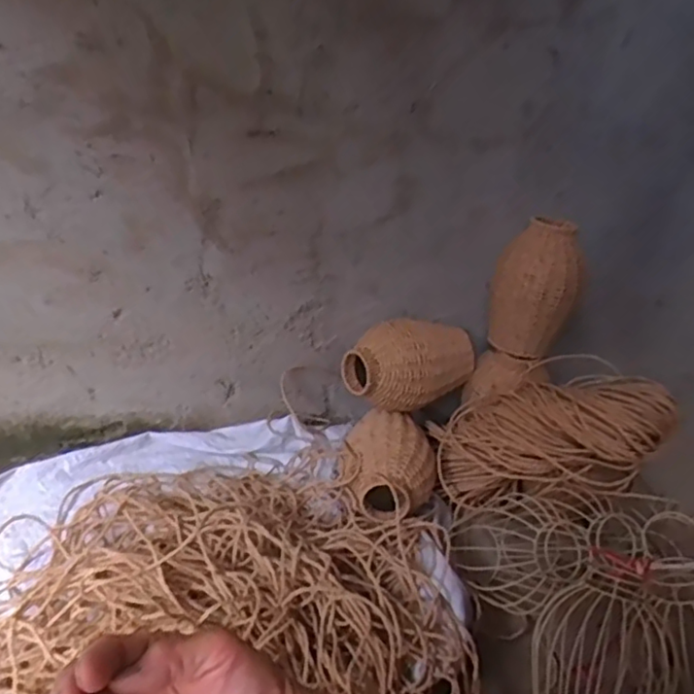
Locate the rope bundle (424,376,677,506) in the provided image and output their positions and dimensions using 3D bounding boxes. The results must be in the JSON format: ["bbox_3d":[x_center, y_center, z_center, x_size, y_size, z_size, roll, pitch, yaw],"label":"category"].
[{"bbox_3d":[0.356,0.156,1.096,0.406,0.165,0.157,-21,16,39],"label":"rope bundle"}]

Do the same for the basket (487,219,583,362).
[{"bbox_3d":[0.379,-0.113,1.253,0.159,0.263,0.147,17,35,13],"label":"basket"}]

